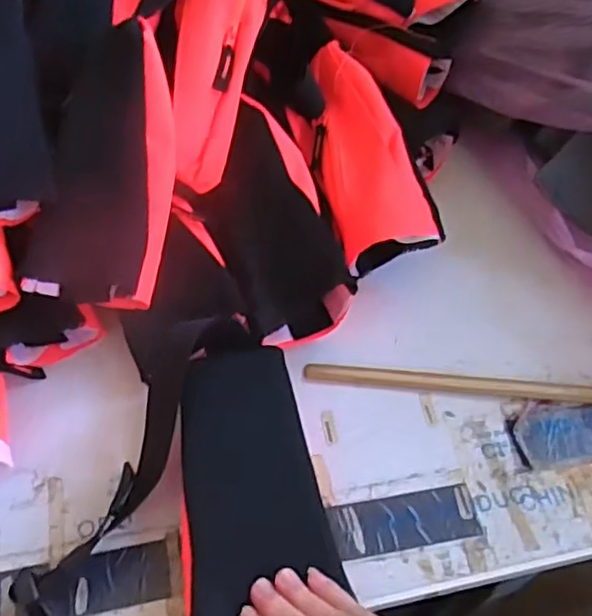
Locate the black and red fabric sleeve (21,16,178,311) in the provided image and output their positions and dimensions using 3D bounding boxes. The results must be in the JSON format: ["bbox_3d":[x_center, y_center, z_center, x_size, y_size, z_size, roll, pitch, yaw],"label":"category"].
[{"bbox_3d":[-0.144,-0.117,0.520,0.094,0.032,0.227,7,83,3],"label":"black and red fabric sleeve"}]

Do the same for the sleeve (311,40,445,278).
[{"bbox_3d":[0.060,-0.145,0.608,0.085,0.063,0.220,-11,70,-10],"label":"sleeve"}]

